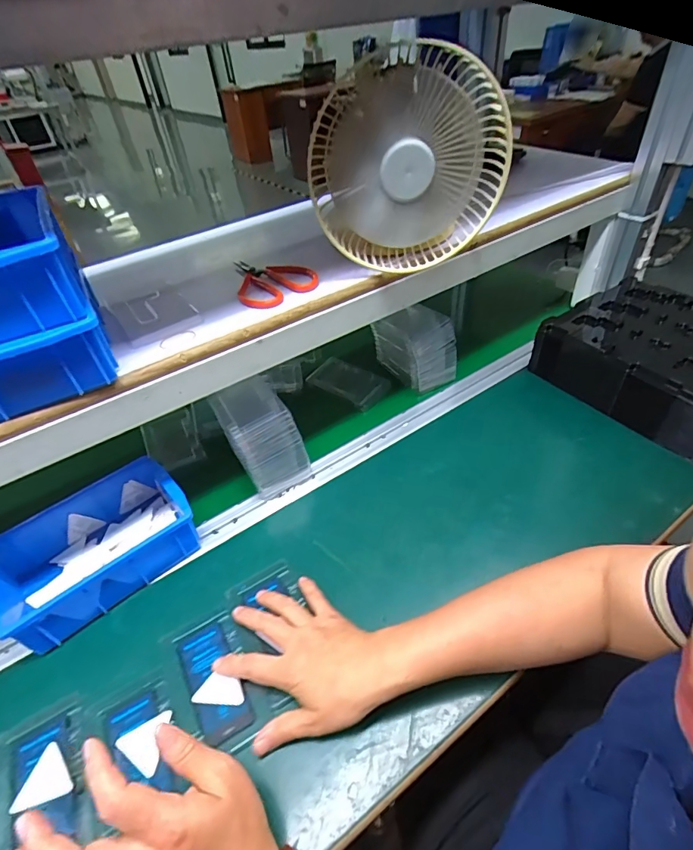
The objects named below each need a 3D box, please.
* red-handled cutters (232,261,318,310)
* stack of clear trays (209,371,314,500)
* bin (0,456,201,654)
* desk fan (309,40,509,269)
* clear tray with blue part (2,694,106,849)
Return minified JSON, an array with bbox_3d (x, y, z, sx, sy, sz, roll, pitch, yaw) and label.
[{"bbox_3d":[-0.084,-0.172,0.514,0.089,0.008,0.119,-16,44,-11],"label":"red-handled cutters"},{"bbox_3d":[-0.115,0.011,0.575,0.083,0.118,0.115,-26,47,-20],"label":"stack of clear trays"},{"bbox_3d":[-0.284,0.136,0.500,0.200,0.059,0.134,-35,51,-27],"label":"bin"},{"bbox_3d":[0.061,-0.268,0.466,0.199,0.183,0.088,-9,42,-3],"label":"desk fan"},{"bbox_3d":[-0.251,0.294,0.368,0.066,0.011,0.106,-26,47,-20],"label":"clear tray with blue part"}]

